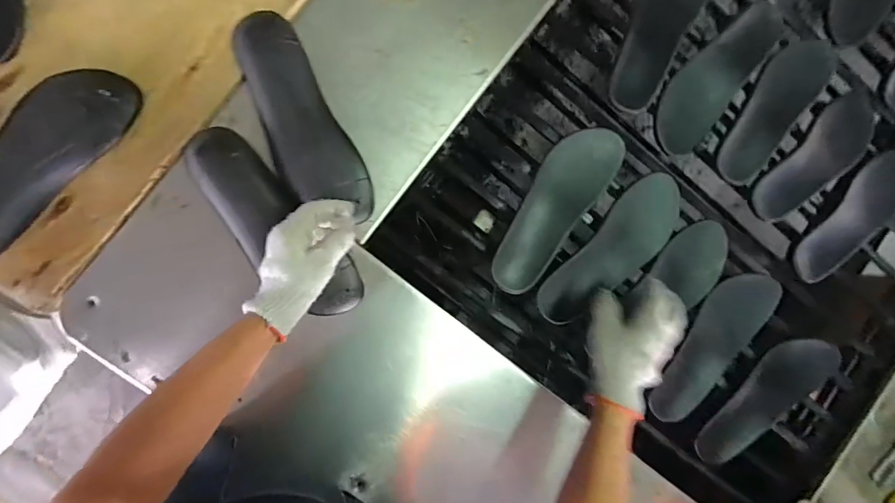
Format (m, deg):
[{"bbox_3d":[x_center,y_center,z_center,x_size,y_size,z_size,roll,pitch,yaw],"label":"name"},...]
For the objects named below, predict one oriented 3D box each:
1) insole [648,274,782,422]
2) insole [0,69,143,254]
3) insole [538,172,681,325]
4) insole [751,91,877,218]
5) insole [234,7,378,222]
[{"bbox_3d":[0.402,0.148,0.616,0.101,0.053,0.249,27,88,-7],"label":"insole"},{"bbox_3d":[-0.464,-0.103,0.458,0.085,0.034,0.257,39,85,-7],"label":"insole"},{"bbox_3d":[0.241,0.004,0.605,0.260,0.023,0.095,-44,97,-3],"label":"insole"},{"bbox_3d":[0.574,-0.143,0.637,0.253,0.045,0.097,-44,96,-4],"label":"insole"},{"bbox_3d":[-0.180,-0.155,0.507,0.091,0.024,0.258,-27,98,-7],"label":"insole"}]

